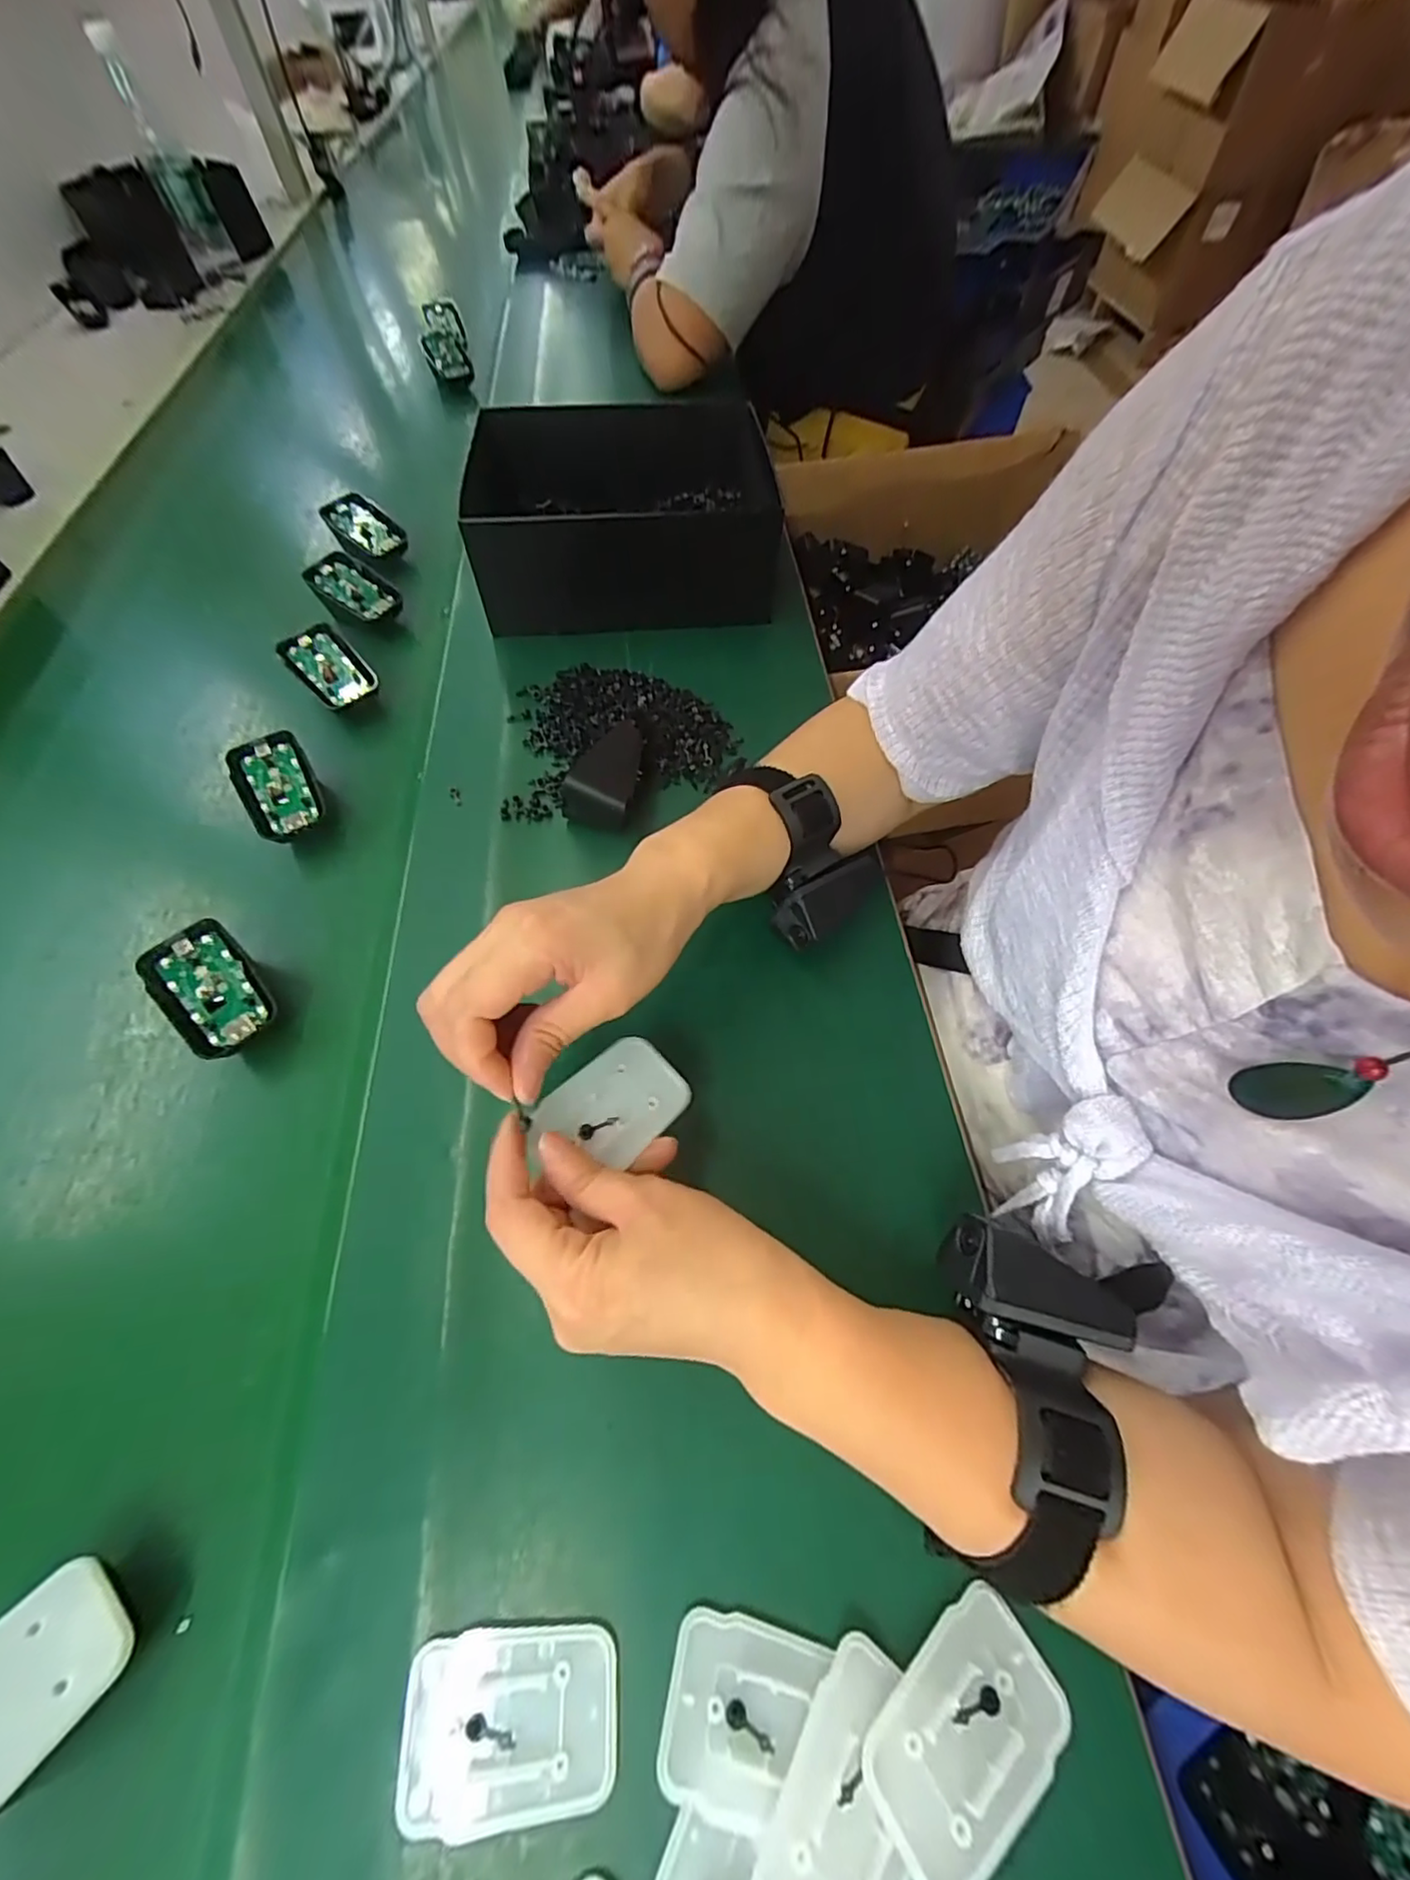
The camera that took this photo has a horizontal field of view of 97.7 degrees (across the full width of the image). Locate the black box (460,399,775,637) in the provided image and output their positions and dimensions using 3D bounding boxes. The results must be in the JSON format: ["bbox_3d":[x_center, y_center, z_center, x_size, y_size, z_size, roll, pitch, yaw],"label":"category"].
[{"bbox_3d":[-0.070,-0.371,0.530,0.258,0.086,0.206,-7,59,-1],"label":"black box"}]

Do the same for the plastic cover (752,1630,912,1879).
[{"bbox_3d":[0.045,0.269,0.190,0.039,0.010,0.070,27,64,17],"label":"plastic cover"}]

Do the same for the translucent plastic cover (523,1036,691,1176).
[{"bbox_3d":[-0.041,0.075,0.274,0.044,0.004,0.066,44,60,15],"label":"translucent plastic cover"}]

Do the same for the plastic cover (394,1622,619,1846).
[{"bbox_3d":[-0.065,0.261,0.205,0.069,0.005,0.044,-3,59,1],"label":"plastic cover"}]

